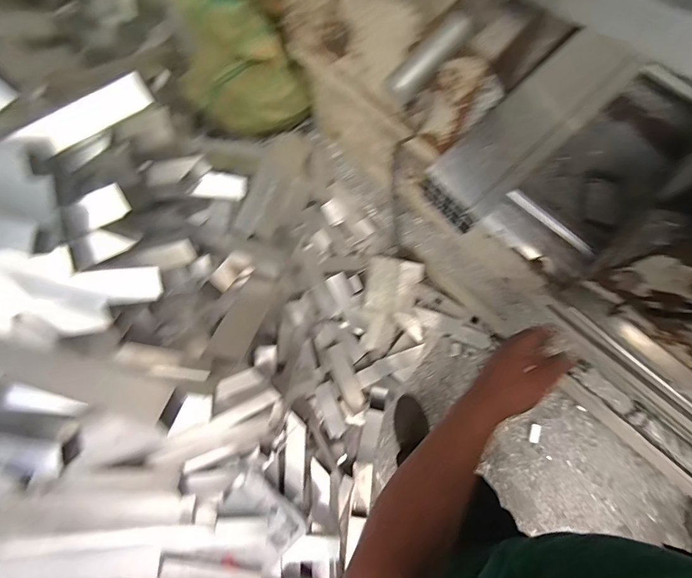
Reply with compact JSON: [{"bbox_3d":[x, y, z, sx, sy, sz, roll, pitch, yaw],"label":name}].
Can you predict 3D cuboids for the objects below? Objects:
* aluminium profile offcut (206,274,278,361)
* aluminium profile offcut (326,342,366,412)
[{"bbox_3d":[-0.255,0.071,1.005,0.086,0.028,0.228,36,66,-21],"label":"aluminium profile offcut"},{"bbox_3d":[0.002,0.265,1.185,0.060,0.022,0.205,-22,91,-6],"label":"aluminium profile offcut"}]

